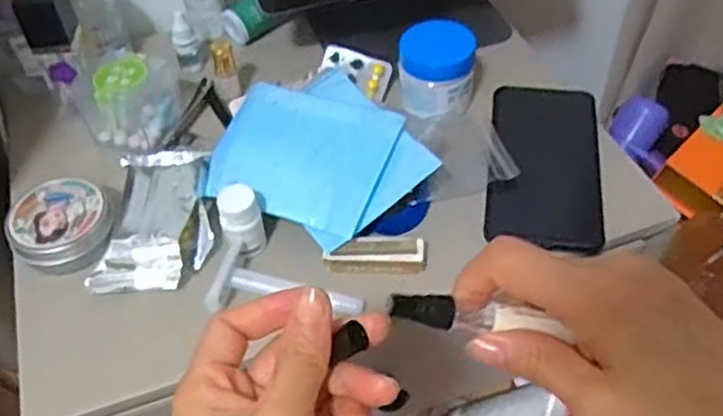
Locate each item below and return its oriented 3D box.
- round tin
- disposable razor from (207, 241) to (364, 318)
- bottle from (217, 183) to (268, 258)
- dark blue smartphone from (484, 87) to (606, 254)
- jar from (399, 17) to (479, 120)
[{"bbox_3d":[-0.207,0.013,0.504,0.064,0.031,0.060,-1,48,1],"label":"round tin"},{"bbox_3d":[-0.047,0.052,0.475,0.101,0.015,0.042,12,46,-13],"label":"disposable razor"},{"bbox_3d":[-0.079,0.007,0.480,0.027,0.040,0.026,-11,48,-8],"label":"bottle"},{"bbox_3d":[0.135,-0.034,0.535,0.078,0.012,0.158,6,48,8],"label":"dark blue smartphone"},{"bbox_3d":[0.058,-0.107,0.564,0.065,0.053,0.056,1,48,3],"label":"jar"}]

